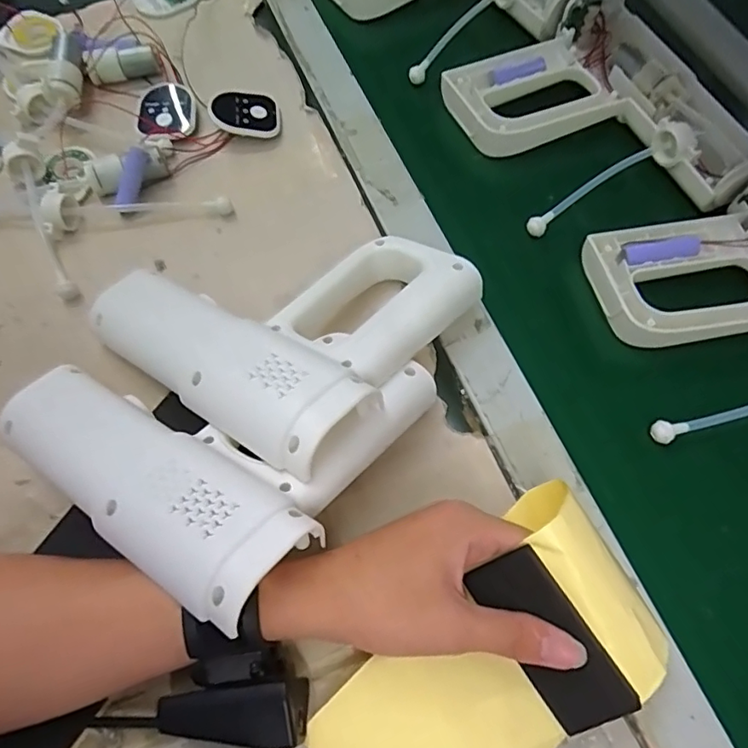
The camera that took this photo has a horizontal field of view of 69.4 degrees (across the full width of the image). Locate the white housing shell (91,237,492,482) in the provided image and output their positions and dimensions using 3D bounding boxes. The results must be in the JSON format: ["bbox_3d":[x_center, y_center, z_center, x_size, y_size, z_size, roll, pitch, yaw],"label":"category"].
[{"bbox_3d":[-0.056,-0.039,0.364,0.200,0.045,0.179,29,54,31],"label":"white housing shell"}]

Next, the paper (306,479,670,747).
[{"bbox_3d":[0.063,0.153,0.271,0.178,0.026,0.102,-44,85,-3],"label":"paper"}]

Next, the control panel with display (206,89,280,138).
[{"bbox_3d":[-0.109,-0.221,0.459,0.056,0.019,0.041,-7,68,-6],"label":"control panel with display"}]

